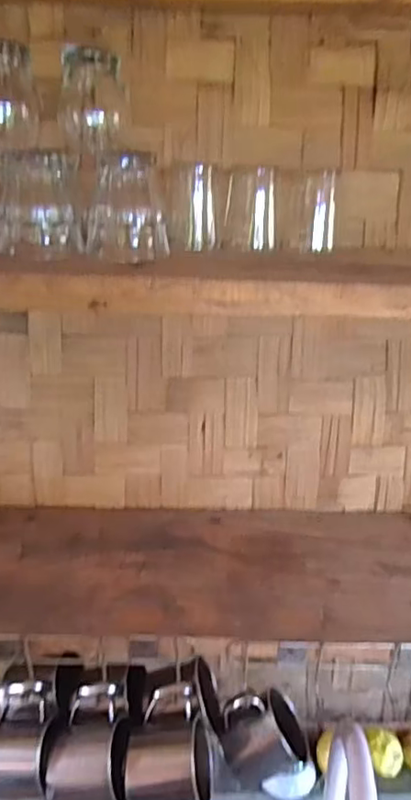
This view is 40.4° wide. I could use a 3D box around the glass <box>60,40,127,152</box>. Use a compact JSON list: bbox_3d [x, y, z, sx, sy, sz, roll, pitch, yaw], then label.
[{"bbox_3d":[-0.110,-0.296,0.550,0.061,0.090,0.053,-1,21,-4],"label":"glass"}]

